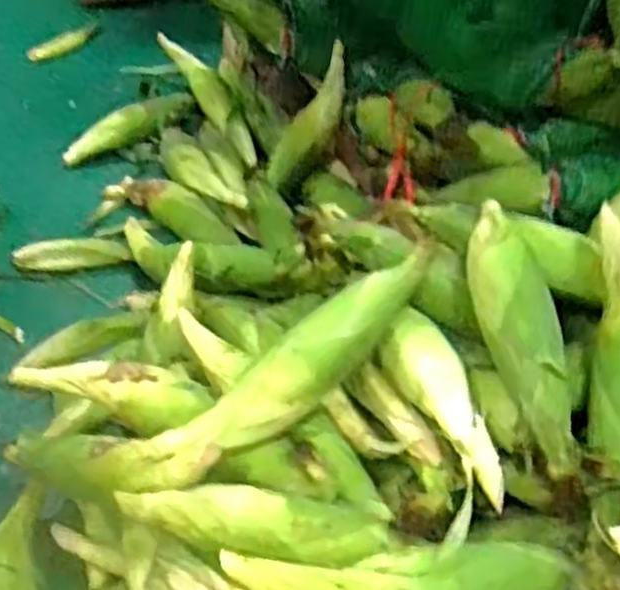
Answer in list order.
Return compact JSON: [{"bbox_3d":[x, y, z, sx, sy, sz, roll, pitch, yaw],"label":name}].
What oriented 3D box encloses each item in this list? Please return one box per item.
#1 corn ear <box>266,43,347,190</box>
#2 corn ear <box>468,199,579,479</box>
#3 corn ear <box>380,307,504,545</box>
[{"bbox_3d":[0.005,-0.299,1.340,0.068,0.057,0.266,29,92,22],"label":"corn ear"},{"bbox_3d":[0.197,0.018,0.759,0.059,0.059,0.312,-2,58,-9],"label":"corn ear"},{"bbox_3d":[0.131,0.116,0.767,0.065,0.056,0.223,-7,44,-14],"label":"corn ear"}]

